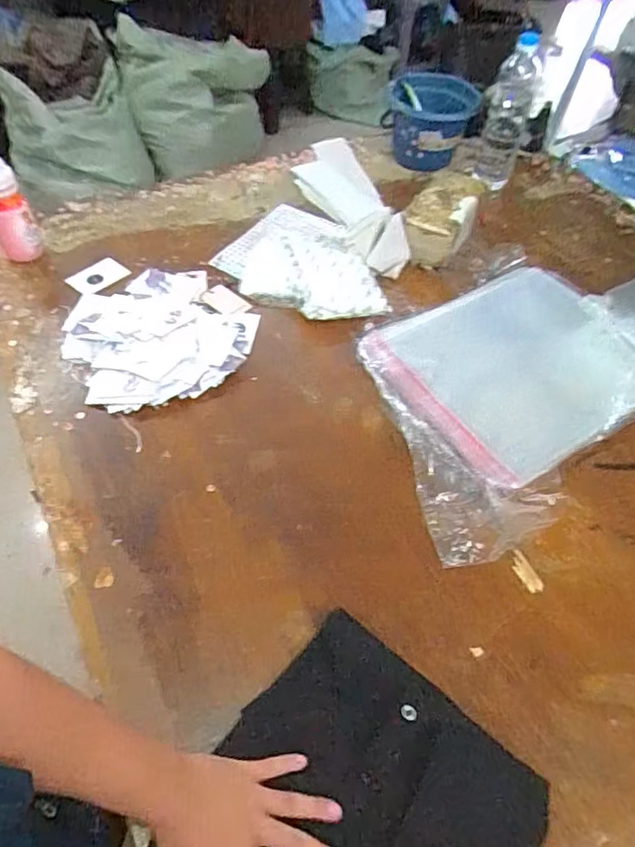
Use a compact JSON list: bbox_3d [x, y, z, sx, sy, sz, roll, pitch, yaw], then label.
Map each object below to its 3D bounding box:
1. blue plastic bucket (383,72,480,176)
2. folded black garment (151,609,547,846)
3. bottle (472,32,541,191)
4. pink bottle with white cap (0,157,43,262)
[{"bbox_3d":[0.240,-0.643,1.163,0.179,0.128,0.187,5,54,1],"label":"blue plastic bucket"},{"bbox_3d":[0.034,0.353,0.488,0.271,0.032,0.267,37,62,23],"label":"folded black garment"},{"bbox_3d":[0.361,-0.584,1.038,0.080,0.265,0.095,16,55,9],"label":"bottle"},{"bbox_3d":[-0.508,-0.347,0.894,0.070,0.171,0.062,-31,61,-23],"label":"pink bottle with white cap"}]

